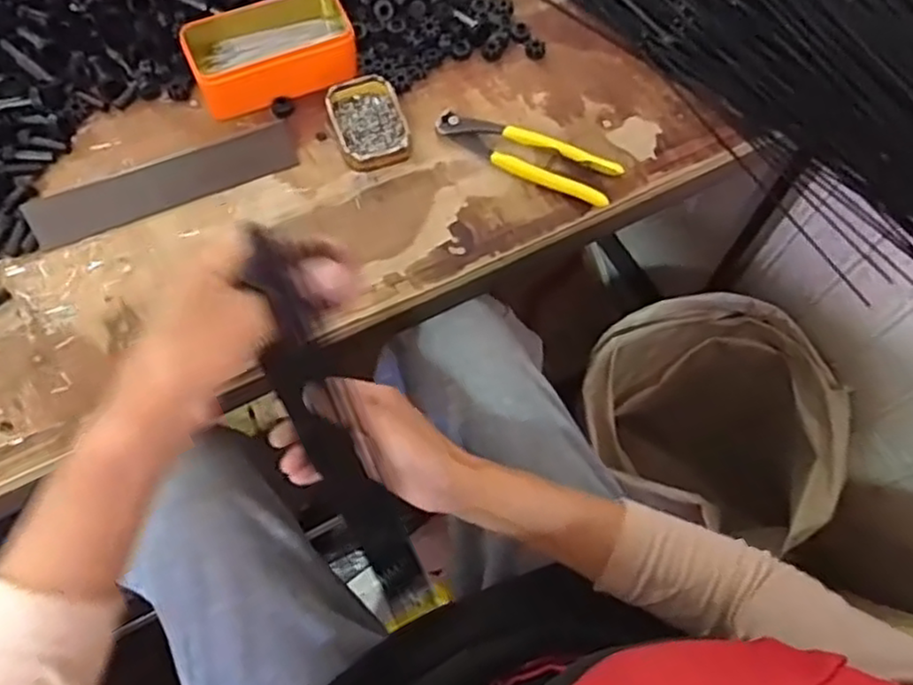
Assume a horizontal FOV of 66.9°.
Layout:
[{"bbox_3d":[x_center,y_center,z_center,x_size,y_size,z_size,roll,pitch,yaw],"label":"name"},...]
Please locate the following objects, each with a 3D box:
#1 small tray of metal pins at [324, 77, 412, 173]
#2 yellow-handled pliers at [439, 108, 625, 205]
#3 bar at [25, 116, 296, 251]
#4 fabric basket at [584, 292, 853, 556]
[{"bbox_3d":[-0.078,-0.195,0.612,0.061,0.019,0.089,-14,67,-9],"label":"small tray of metal pins"},{"bbox_3d":[0.060,-0.168,0.614,0.166,0.017,0.048,27,67,9],"label":"yellow-handled pliers"},{"bbox_3d":[-0.245,-0.134,0.587,0.220,0.006,0.039,-23,104,-13],"label":"bar"},{"bbox_3d":[0.322,0.141,1.017,0.315,0.380,0.292,24,67,8],"label":"fabric basket"}]

